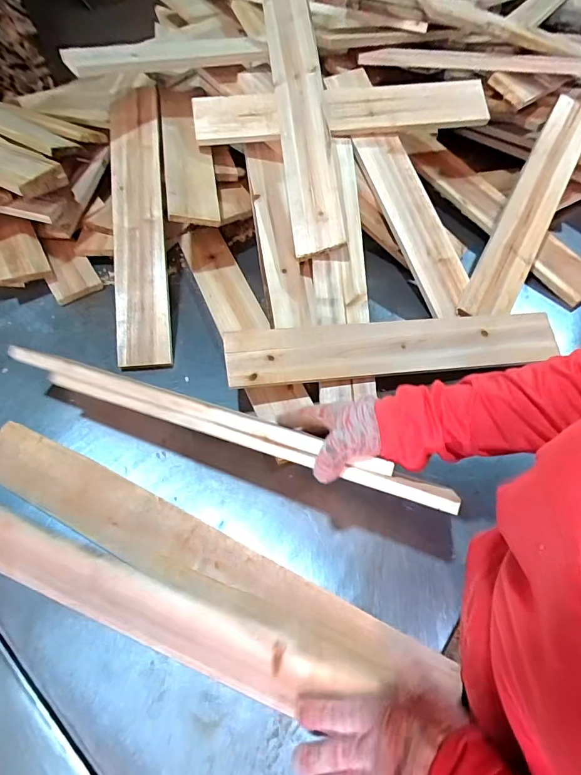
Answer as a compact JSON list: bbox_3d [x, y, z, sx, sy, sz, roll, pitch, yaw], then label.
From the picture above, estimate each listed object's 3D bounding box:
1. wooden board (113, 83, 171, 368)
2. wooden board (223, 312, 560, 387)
[{"bbox_3d":[-0.247,-0.276,0.672,0.073,0.018,0.493,-5,79,-4],"label":"wooden board"},{"bbox_3d":[0.154,-0.059,0.591,0.478,0.010,0.079,-5,74,-10],"label":"wooden board"}]

